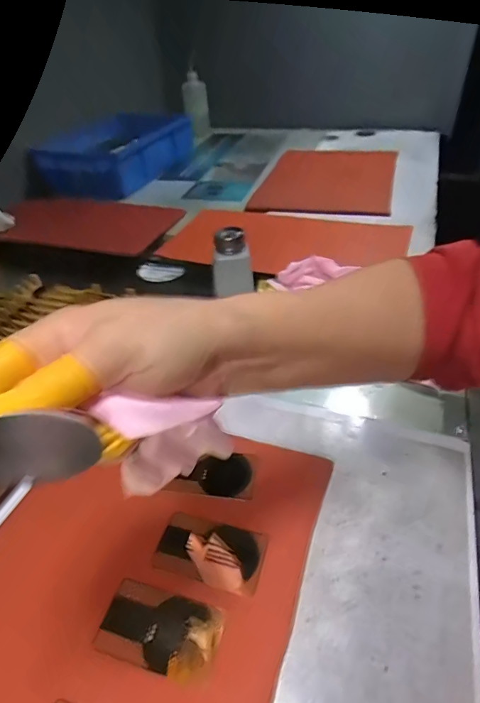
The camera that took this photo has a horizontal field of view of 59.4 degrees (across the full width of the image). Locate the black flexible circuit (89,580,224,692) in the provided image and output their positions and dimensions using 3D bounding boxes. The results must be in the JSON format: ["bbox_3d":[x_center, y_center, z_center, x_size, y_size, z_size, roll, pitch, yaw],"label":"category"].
[{"bbox_3d":[-0.057,0.196,0.299,0.085,0.004,0.048,11,42,15],"label":"black flexible circuit"}]

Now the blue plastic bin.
[{"bbox_3d":[-0.314,-0.522,1.092,0.258,0.092,0.396,9,41,15],"label":"blue plastic bin"}]

